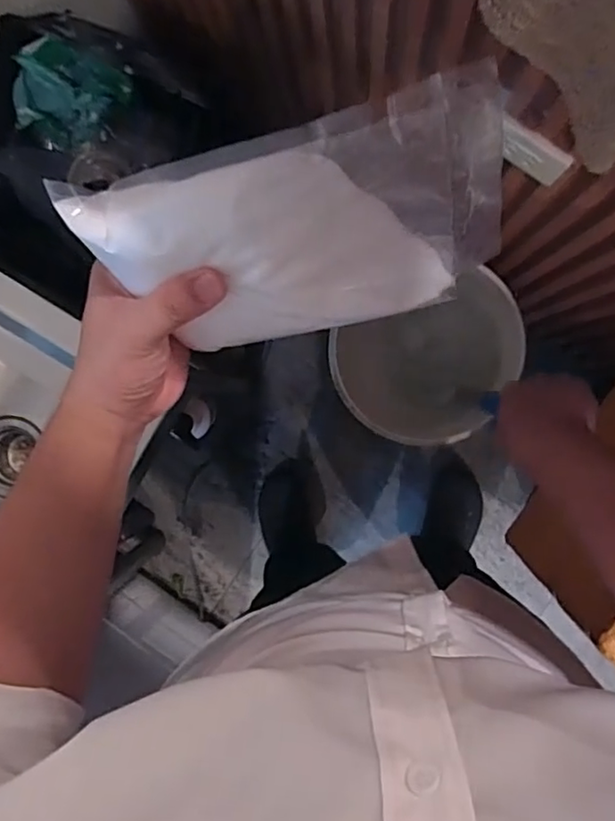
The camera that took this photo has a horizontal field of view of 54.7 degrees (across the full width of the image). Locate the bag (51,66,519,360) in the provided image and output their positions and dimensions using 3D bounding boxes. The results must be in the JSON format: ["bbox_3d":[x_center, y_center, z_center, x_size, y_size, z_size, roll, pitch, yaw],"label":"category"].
[{"bbox_3d":[-0.004,-0.094,0.332,0.219,0.132,0.038,-16,55,9],"label":"bag"}]

